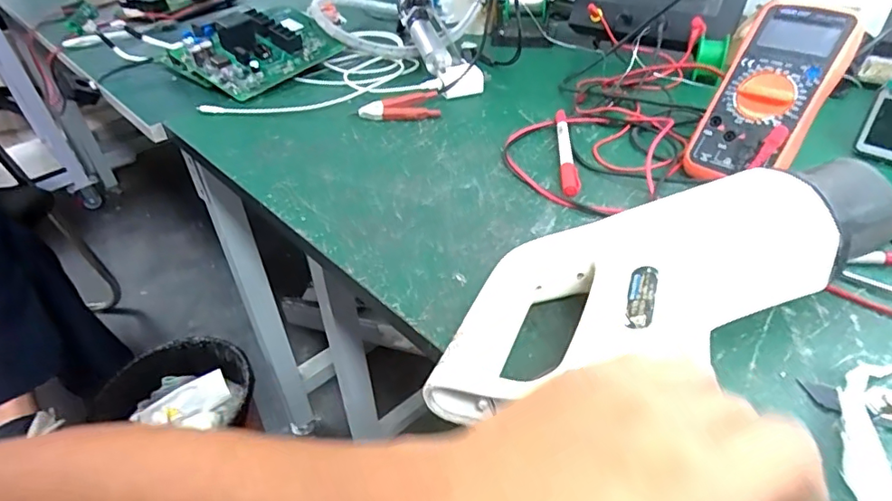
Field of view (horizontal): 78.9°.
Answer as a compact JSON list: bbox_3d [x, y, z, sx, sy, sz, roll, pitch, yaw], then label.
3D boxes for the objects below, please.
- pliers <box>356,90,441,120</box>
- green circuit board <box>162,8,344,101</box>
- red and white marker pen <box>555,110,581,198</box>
[{"bbox_3d":[-0.053,-0.161,0.607,0.087,0.012,0.052,-7,39,-4],"label":"pliers"},{"bbox_3d":[-0.247,-0.277,0.727,0.158,0.060,0.182,30,50,34],"label":"green circuit board"},{"bbox_3d":[0.114,-0.094,0.511,0.016,0.016,0.138,2,39,7],"label":"red and white marker pen"}]

